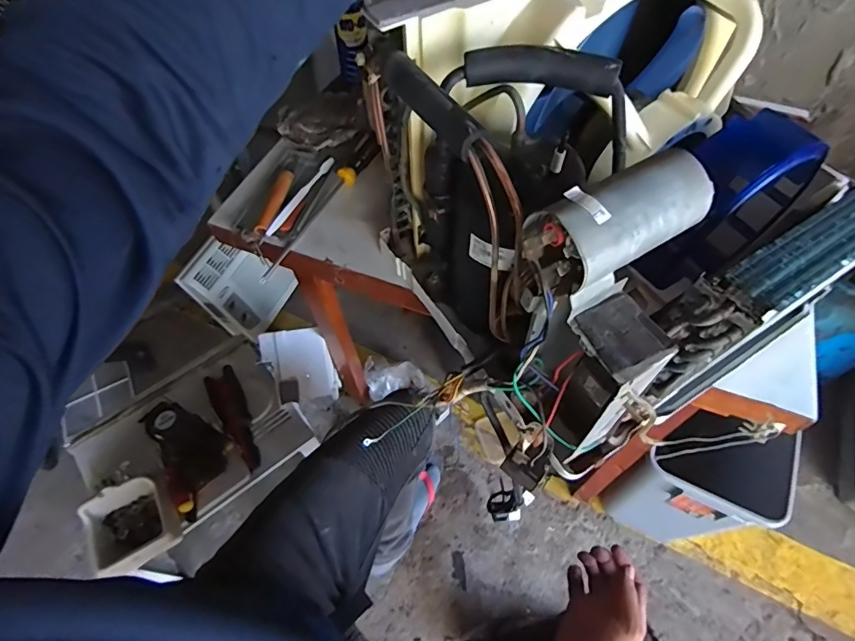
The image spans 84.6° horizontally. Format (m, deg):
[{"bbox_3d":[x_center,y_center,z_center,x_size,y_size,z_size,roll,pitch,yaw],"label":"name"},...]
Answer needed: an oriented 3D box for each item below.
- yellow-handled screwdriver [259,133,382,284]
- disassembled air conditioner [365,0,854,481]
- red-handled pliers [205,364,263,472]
[{"bbox_3d":[-0.147,-0.169,0.655,0.030,0.024,0.275,26,63,17],"label":"yellow-handled screwdriver"},{"bbox_3d":[0.190,-0.126,0.449,0.368,0.286,0.342,-28,62,-14],"label":"disassembled air conditioner"},{"bbox_3d":[-0.407,0.207,1.000,0.068,0.025,0.240,-29,62,-15],"label":"red-handled pliers"}]

